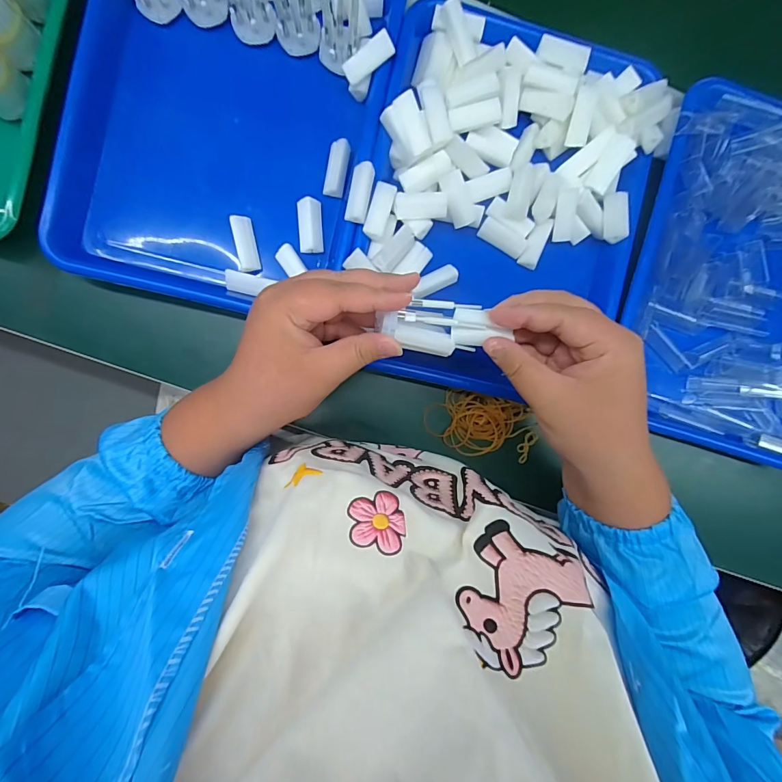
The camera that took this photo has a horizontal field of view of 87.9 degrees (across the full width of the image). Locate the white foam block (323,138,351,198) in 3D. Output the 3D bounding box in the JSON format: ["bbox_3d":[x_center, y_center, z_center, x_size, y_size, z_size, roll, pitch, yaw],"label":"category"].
[{"bbox_3d":[-0.049,-0.200,0.366,0.018,0.012,0.047,11,90,-5],"label":"white foam block"}]

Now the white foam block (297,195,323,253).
[{"bbox_3d":[-0.073,-0.148,0.367,0.020,0.015,0.047,-2,91,-5],"label":"white foam block"}]

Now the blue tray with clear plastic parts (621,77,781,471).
[{"bbox_3d":[0.351,-0.107,0.396,0.240,0.032,0.330,14,90,-5],"label":"blue tray with clear plastic parts"}]

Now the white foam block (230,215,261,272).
[{"bbox_3d":[-0.129,-0.130,0.359,0.016,0.011,0.046,-10,91,-5],"label":"white foam block"}]

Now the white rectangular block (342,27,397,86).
[{"bbox_3d":[-0.019,-0.283,0.346,0.045,0.012,0.018,-30,129,17],"label":"white rectangular block"}]

